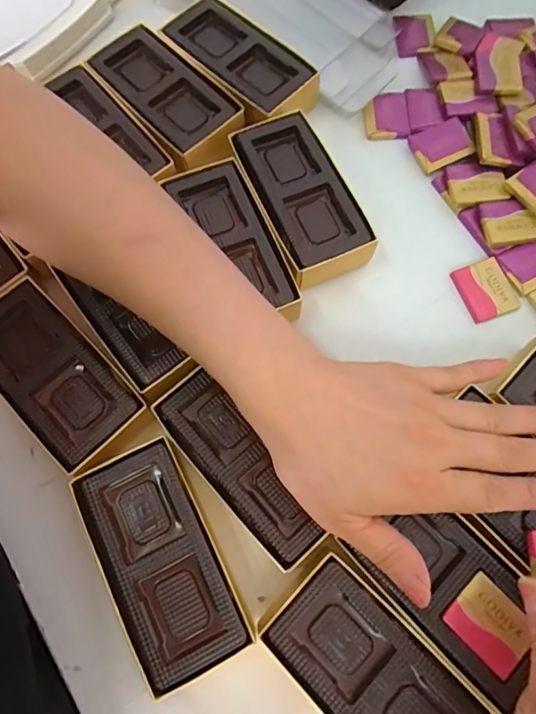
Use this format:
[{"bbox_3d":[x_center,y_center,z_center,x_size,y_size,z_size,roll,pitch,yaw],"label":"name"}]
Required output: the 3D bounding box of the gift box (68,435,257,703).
[{"bbox_3d":[-0.057,0.108,0.254,0.058,0.030,0.113,-27,76,-7],"label":"gift box"}]

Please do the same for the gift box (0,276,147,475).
[{"bbox_3d":[-0.129,0.013,0.282,0.064,0.029,0.113,-42,78,-10],"label":"gift box"}]

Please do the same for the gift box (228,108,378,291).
[{"bbox_3d":[0.022,-0.106,0.318,0.056,0.032,0.115,-23,75,-6],"label":"gift box"}]

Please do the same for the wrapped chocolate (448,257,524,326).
[{"bbox_3d":[0.145,-0.045,0.312,0.032,0.006,0.039,-21,75,-5],"label":"wrapped chocolate"}]

